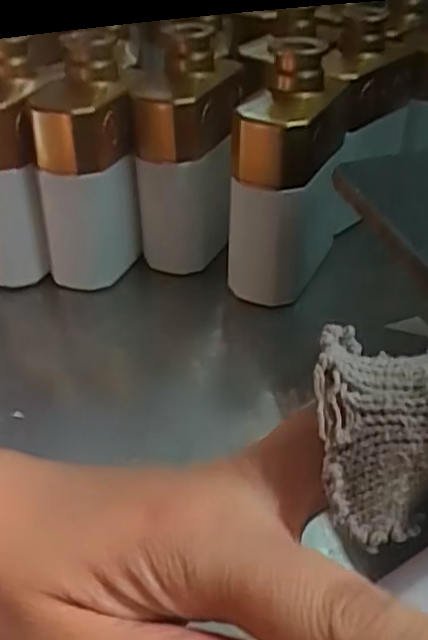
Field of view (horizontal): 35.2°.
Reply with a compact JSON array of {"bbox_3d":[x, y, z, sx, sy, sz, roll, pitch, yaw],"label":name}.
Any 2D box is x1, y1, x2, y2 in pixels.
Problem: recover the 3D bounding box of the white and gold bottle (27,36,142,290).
[{"bbox_3d":[-0.084,-0.097,0.444,0.062,0.160,0.051,-2,39,2],"label":"white and gold bottle"}]

